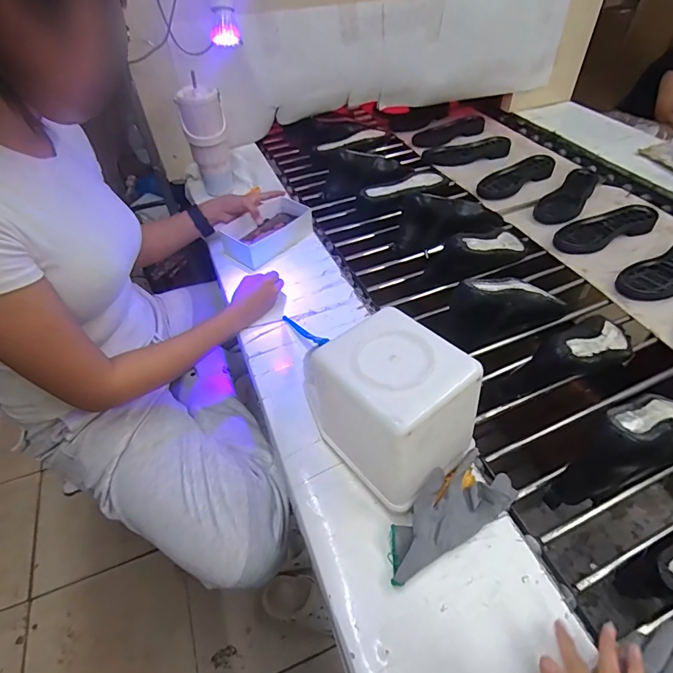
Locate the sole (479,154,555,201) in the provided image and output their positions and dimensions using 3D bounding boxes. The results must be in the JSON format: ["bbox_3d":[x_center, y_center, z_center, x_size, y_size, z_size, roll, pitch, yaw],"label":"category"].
[{"bbox_3d":[0.481,-0.428,1.127,0.242,0.029,0.081,-28,49,-23],"label":"sole"}]

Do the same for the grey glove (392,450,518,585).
[{"bbox_3d":[0.129,0.199,0.487,0.183,0.050,0.066,-26,49,-20],"label":"grey glove"}]

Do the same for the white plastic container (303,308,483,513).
[{"bbox_3d":[0.069,0.082,0.499,0.129,0.152,0.155,-30,50,-24],"label":"white plastic container"}]

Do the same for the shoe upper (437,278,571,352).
[{"bbox_3d":[0.286,-0.051,0.735,0.235,0.114,0.087,-15,45,-11],"label":"shoe upper"}]

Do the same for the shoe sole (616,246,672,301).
[{"bbox_3d":[0.662,-0.135,0.838,0.241,0.025,0.088,-23,47,-19],"label":"shoe sole"}]

